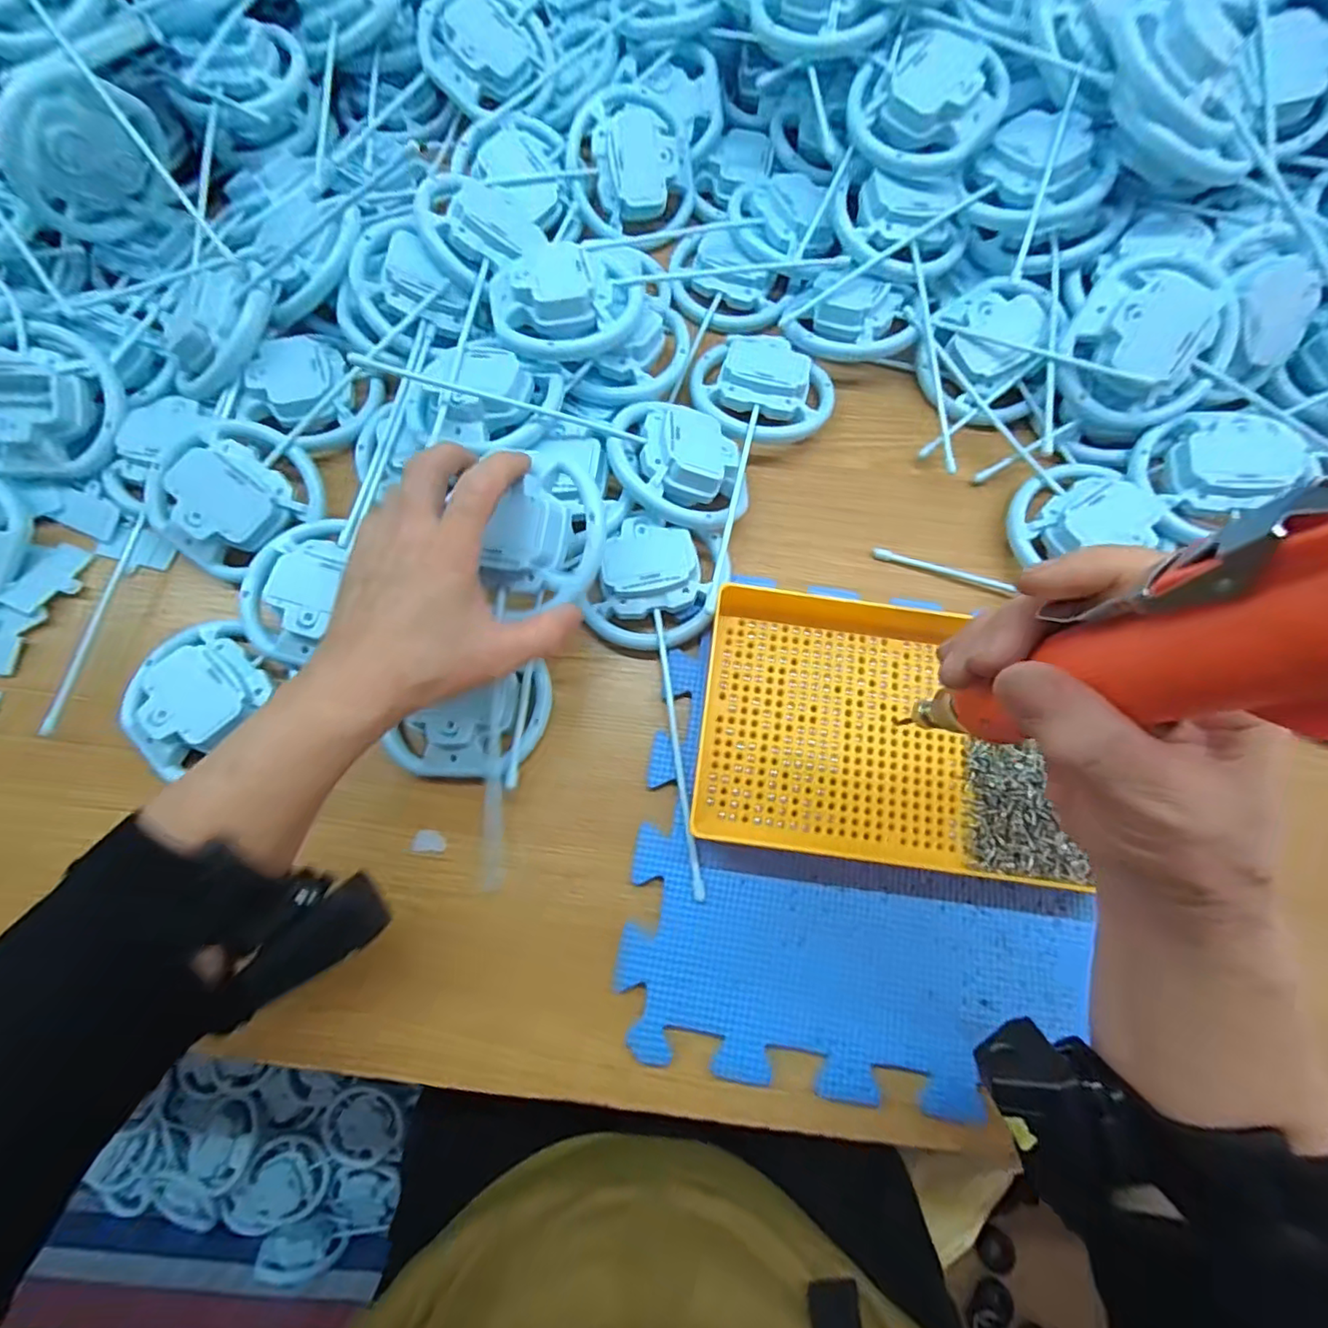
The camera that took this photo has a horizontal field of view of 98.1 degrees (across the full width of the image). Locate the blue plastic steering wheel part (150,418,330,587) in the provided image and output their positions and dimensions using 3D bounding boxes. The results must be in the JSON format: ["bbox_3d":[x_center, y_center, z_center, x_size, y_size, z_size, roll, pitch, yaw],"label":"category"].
[{"bbox_3d":[-0.281,-0.111,0.372,0.091,0.037,0.095,0,73,-1],"label":"blue plastic steering wheel part"}]

